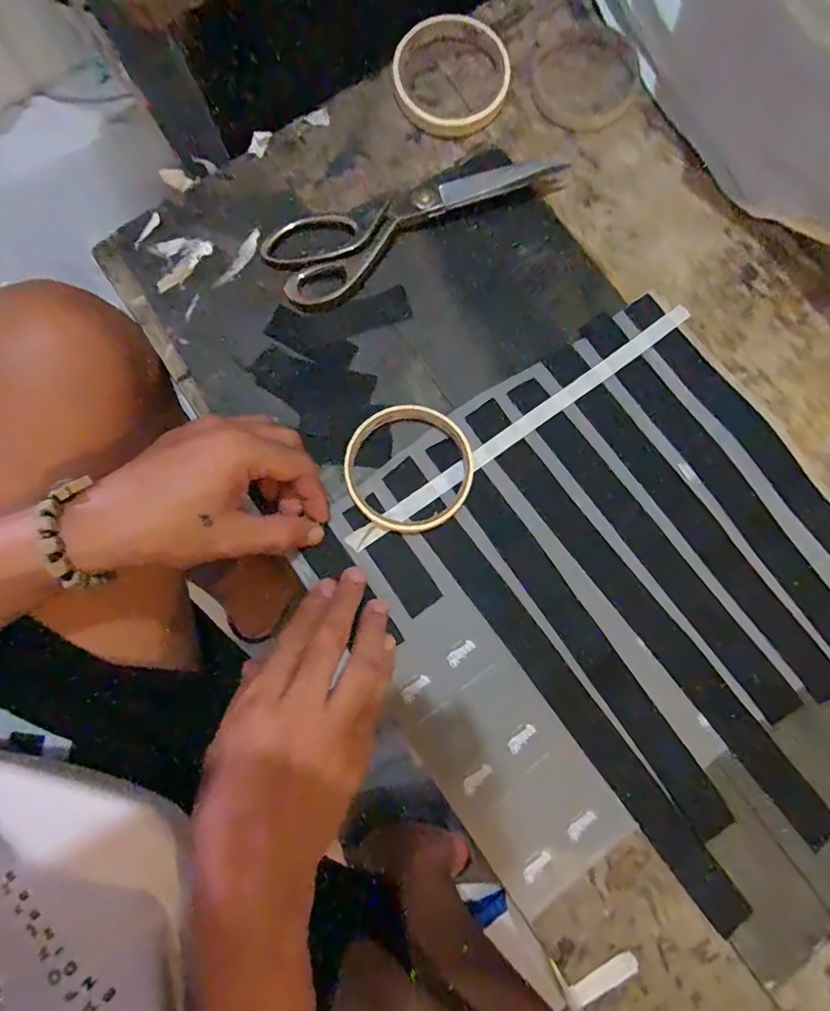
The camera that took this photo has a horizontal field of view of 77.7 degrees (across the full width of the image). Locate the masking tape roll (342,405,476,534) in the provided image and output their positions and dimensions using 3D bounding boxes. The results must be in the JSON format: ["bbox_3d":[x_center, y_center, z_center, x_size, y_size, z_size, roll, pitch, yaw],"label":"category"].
[{"bbox_3d":[-0.004,-0.025,0.349,0.085,0.017,0.085,0,79,-1],"label":"masking tape roll"}]

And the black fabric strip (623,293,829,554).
[{"bbox_3d":[0.247,-0.040,0.364,0.031,0.006,0.277,-35,81,-7],"label":"black fabric strip"}]

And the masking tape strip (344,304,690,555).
[{"bbox_3d":[0.078,-0.057,0.361,0.296,0.008,0.013,-35,81,-7],"label":"masking tape strip"}]

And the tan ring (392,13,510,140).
[{"bbox_3d":[0.028,-0.331,0.394,0.089,0.019,0.093,1,79,-1],"label":"tan ring"}]

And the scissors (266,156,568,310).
[{"bbox_3d":[-0.005,-0.221,0.383,0.219,0.013,0.070,-32,81,-7],"label":"scissors"}]

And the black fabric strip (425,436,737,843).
[{"bbox_3d":[0.104,0.078,0.336,0.025,0.006,0.295,-34,81,-7],"label":"black fabric strip"}]

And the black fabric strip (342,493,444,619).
[{"bbox_3d":[-0.015,0.033,0.345,0.025,0.008,0.084,-34,80,-6],"label":"black fabric strip"}]

